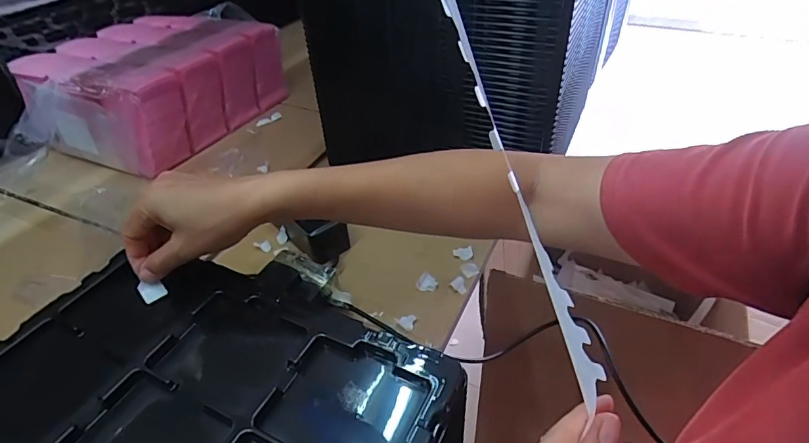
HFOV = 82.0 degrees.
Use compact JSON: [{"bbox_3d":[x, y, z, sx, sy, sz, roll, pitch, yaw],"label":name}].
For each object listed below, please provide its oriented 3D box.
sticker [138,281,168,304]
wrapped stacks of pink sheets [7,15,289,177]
[{"bbox_3d":[-0.221,0.060,0.409,0.018,0.004,0.021,-32,73,-25],"label":"sticker"},{"bbox_3d":[-0.443,-0.243,0.836,0.316,0.141,0.333,12,42,19],"label":"wrapped stacks of pink sheets"}]

